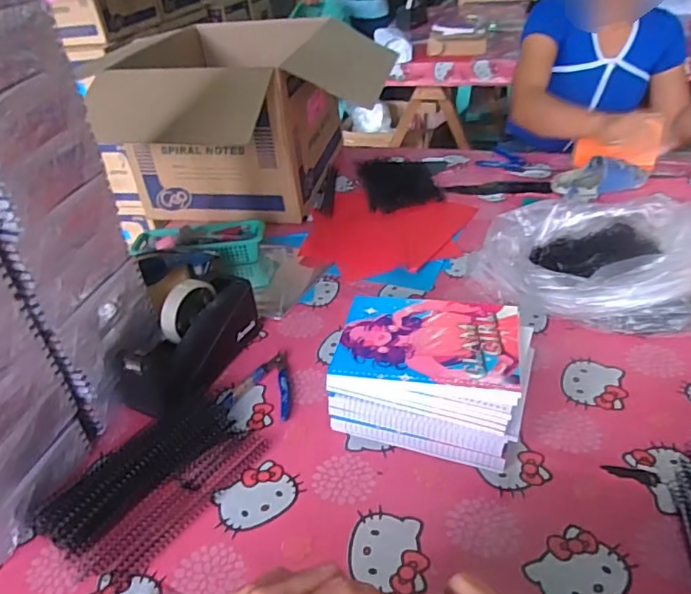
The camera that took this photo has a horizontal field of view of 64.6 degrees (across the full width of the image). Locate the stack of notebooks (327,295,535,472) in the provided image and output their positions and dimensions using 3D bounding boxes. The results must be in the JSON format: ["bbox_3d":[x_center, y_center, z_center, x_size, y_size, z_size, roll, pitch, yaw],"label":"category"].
[{"bbox_3d":[0.100,0.088,0.632,0.202,0.100,0.153,9,38,19],"label":"stack of notebooks"}]

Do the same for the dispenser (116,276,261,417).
[{"bbox_3d":[-0.199,0.050,0.704,0.097,0.108,0.195,12,39,22],"label":"dispenser"}]

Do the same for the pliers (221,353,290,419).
[{"bbox_3d":[-0.099,0.107,0.701,0.077,0.012,0.108,3,37,11],"label":"pliers"}]

